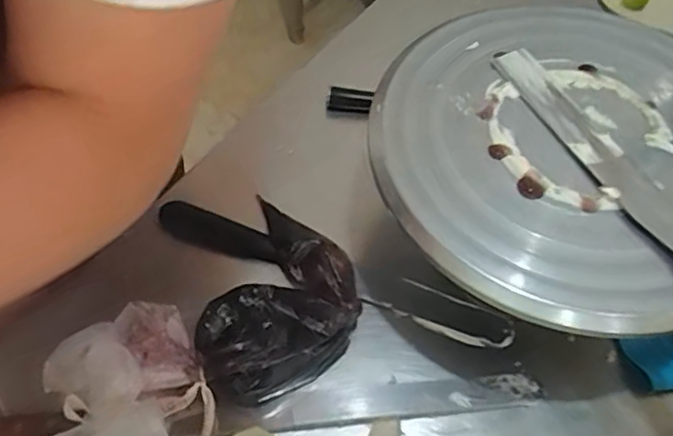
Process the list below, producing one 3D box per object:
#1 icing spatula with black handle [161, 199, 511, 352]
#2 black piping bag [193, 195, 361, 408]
[{"bbox_3d":[-0.010,0.043,0.530,0.321,0.021,0.036,17,59,13],"label":"icing spatula with black handle"},{"bbox_3d":[-0.042,0.062,0.491,0.116,0.070,0.178,16,59,12],"label":"black piping bag"}]

